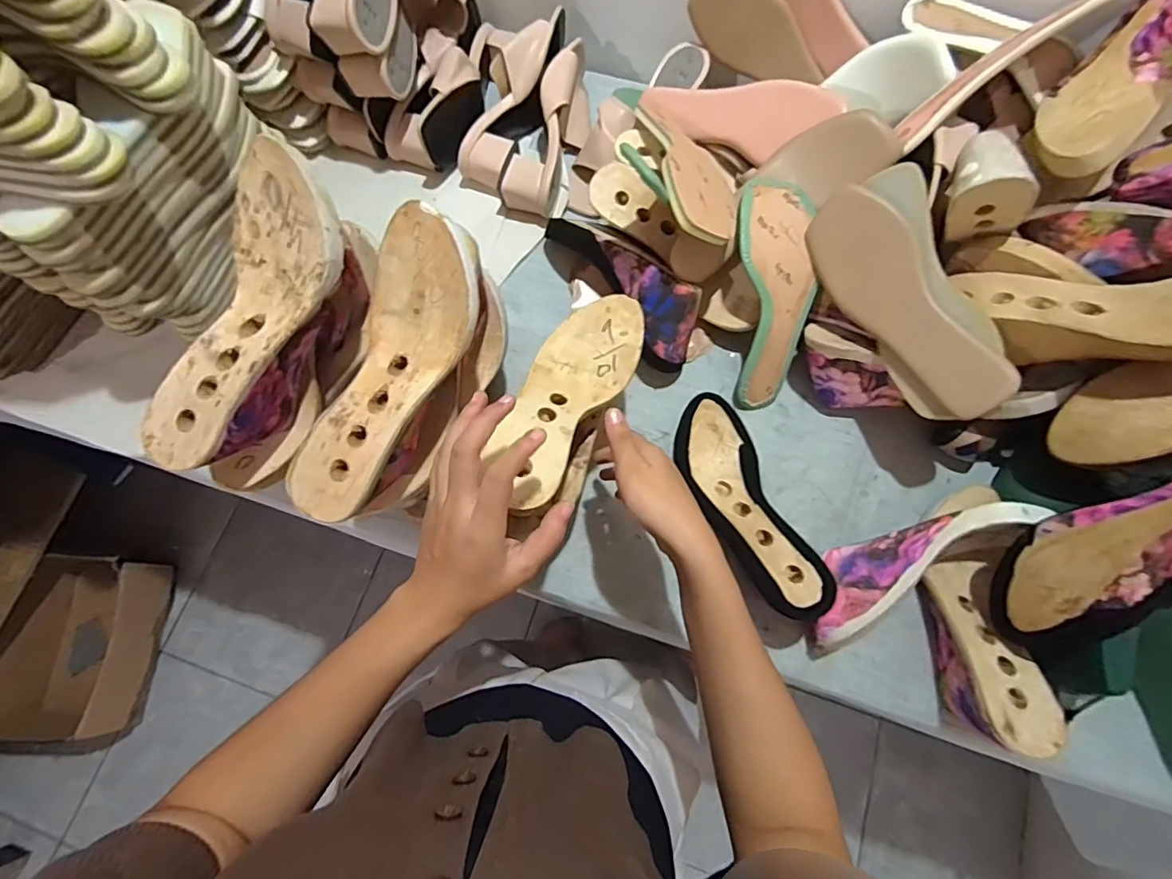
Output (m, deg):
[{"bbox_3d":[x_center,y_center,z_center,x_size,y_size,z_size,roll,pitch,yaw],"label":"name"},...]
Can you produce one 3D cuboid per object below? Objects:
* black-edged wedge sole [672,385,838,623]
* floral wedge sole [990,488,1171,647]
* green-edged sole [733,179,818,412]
[{"bbox_3d":[0.155,0.061,0.512,0.099,0.079,0.223,-30,75,-8],"label":"black-edged wedge sole"},{"bbox_3d":[0.419,0.079,0.387,0.070,0.242,0.085,-21,68,-50],"label":"floral wedge sole"},{"bbox_3d":[0.193,-0.145,0.546,0.072,0.030,0.227,-1,105,1],"label":"green-edged sole"}]

